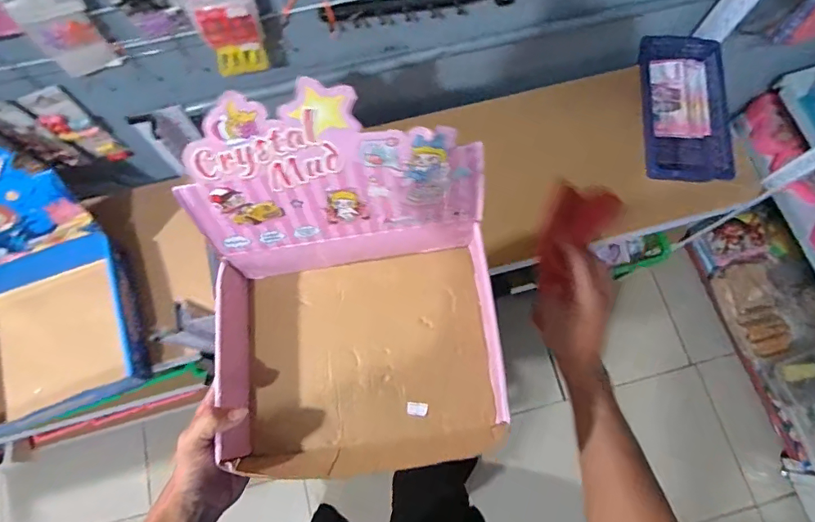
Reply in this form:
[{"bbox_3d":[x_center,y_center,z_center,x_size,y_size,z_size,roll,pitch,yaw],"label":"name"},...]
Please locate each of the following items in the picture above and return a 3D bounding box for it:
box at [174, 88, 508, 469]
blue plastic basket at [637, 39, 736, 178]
[{"bbox_3d":[-0.056,0.043,0.443,0.266,0.217,0.286,-4,73,-1],"label":"box"},{"bbox_3d":[0.466,-0.254,0.817,0.135,0.049,0.270,2,73,1],"label":"blue plastic basket"}]

